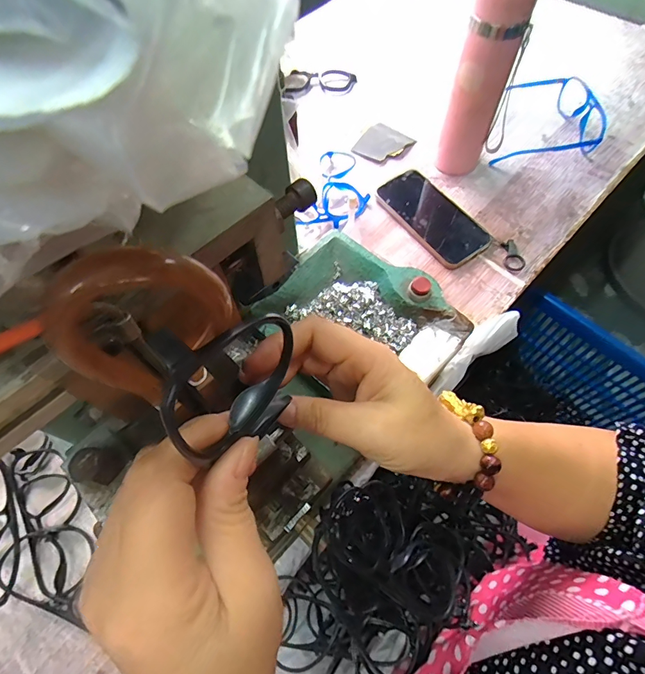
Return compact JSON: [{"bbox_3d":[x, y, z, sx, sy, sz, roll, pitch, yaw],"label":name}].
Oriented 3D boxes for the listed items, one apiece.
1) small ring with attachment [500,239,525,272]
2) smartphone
[{"bbox_3d":[0.245,-0.105,0.515,0.026,0.004,0.049,5,63,5],"label":"small ring with attachment"},{"bbox_3d":[0.150,-0.164,0.543,0.085,0.017,0.158,-32,66,-13],"label":"smartphone"}]

